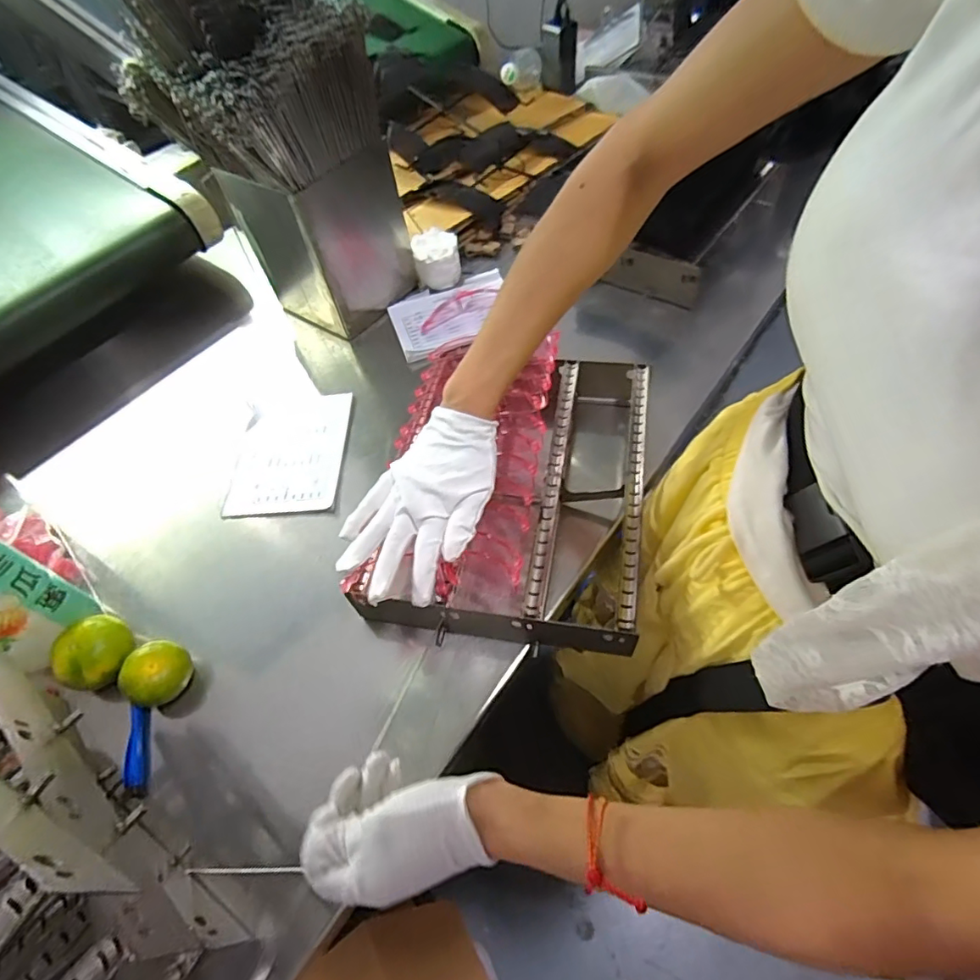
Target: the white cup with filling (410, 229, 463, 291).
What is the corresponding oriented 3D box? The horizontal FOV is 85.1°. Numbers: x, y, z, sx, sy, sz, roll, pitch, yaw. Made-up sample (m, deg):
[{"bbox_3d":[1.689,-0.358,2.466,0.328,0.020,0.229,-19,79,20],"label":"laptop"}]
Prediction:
[{"bbox_3d":[-0.078,-0.340,0.787,0.065,0.059,0.064,-2,55,4],"label":"white cup with filling"}]

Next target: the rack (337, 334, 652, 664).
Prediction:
[{"bbox_3d":[0.032,-0.007,0.540,0.235,0.069,0.311,6,56,9],"label":"rack"}]

